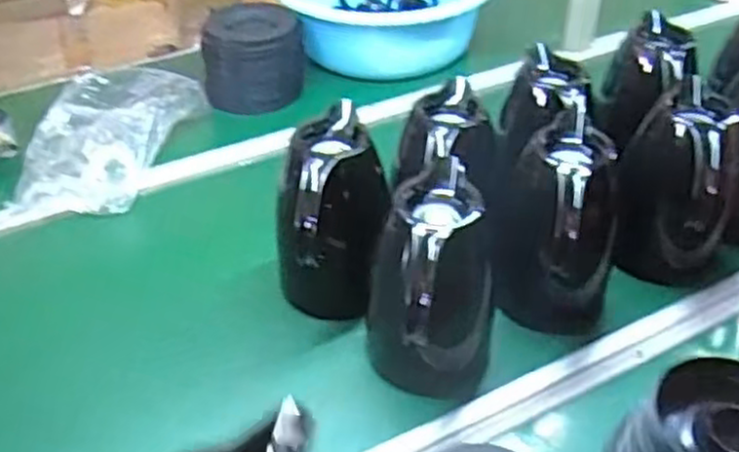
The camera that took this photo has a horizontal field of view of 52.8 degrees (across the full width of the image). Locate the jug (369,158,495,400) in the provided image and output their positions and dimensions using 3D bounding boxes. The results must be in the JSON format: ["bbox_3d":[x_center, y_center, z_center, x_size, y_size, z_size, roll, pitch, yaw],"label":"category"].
[{"bbox_3d":[0.061,0.069,0.709,0.120,0.206,0.145,3,39,4],"label":"jug"}]

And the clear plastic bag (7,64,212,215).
[{"bbox_3d":[-0.375,-0.136,1.051,0.212,0.068,0.312,6,40,8],"label":"clear plastic bag"}]

